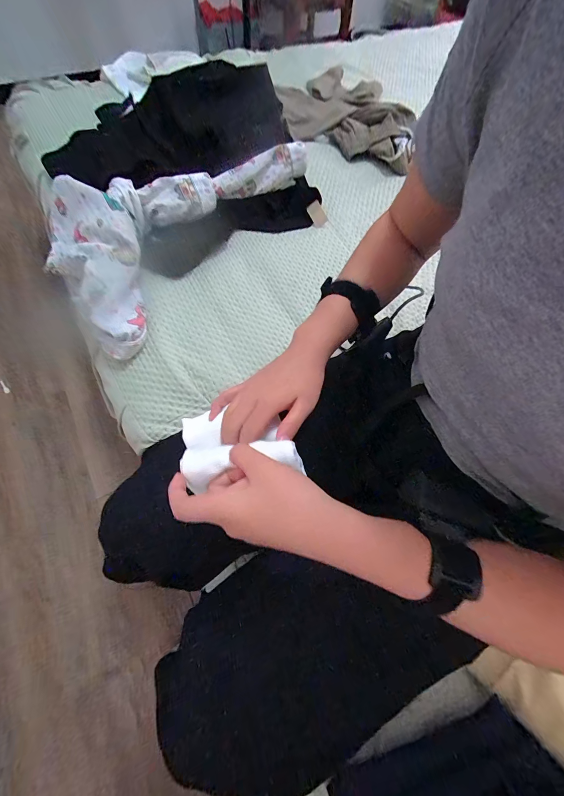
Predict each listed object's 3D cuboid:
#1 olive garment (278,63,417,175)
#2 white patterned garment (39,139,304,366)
[{"bbox_3d":[0.182,-0.804,0.853,0.408,0.081,0.360,18,65,6],"label":"olive garment"},{"bbox_3d":[-0.239,-0.363,0.603,0.303,0.122,0.559,31,67,12],"label":"white patterned garment"}]

